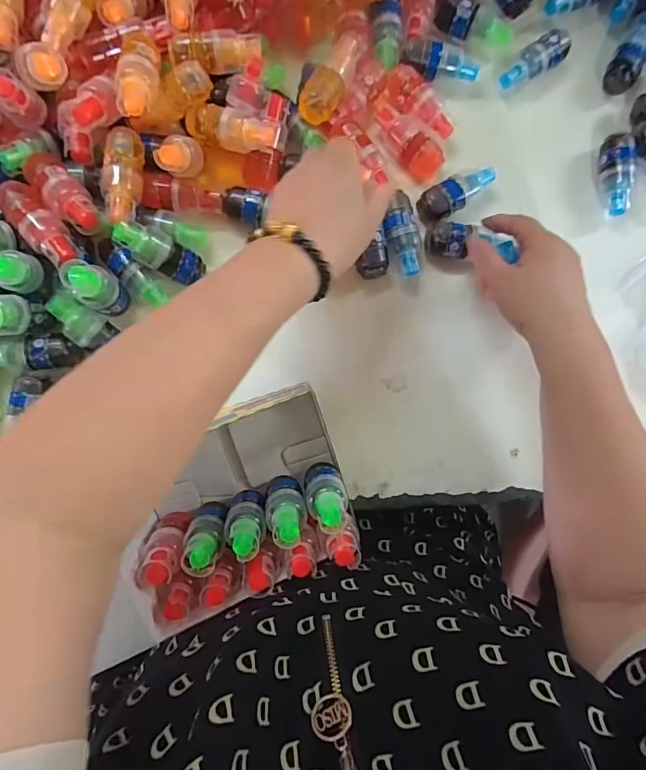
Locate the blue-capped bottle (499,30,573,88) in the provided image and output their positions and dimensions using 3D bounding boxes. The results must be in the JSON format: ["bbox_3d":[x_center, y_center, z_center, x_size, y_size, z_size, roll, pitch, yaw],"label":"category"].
[{"bbox_3d":[0.208,-0.317,0.453,0.074,0.027,0.031,-40,88,-7],"label":"blue-capped bottle"}]

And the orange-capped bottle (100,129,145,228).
[{"bbox_3d":[-0.165,-0.172,0.383,0.027,0.030,0.080,1,84,-4],"label":"orange-capped bottle"}]

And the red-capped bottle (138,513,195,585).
[{"bbox_3d":[-0.121,0.127,0.351,0.029,0.069,0.024,3,114,-5],"label":"red-capped bottle"}]

